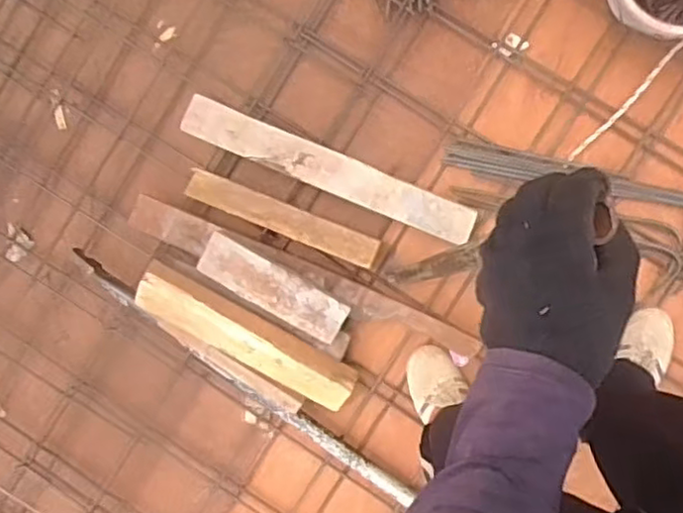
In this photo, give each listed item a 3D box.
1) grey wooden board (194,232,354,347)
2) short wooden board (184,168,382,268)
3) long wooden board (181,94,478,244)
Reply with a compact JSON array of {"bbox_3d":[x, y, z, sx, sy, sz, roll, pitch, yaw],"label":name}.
[{"bbox_3d":[-0.113,0.052,1.108,0.255,0.026,0.071,31,94,4],"label":"grey wooden board"},{"bbox_3d":[-0.099,-0.063,1.130,0.327,0.044,0.047,22,94,5],"label":"short wooden board"},{"bbox_3d":[-0.024,-0.146,1.148,0.521,0.041,0.071,23,94,5],"label":"long wooden board"}]

